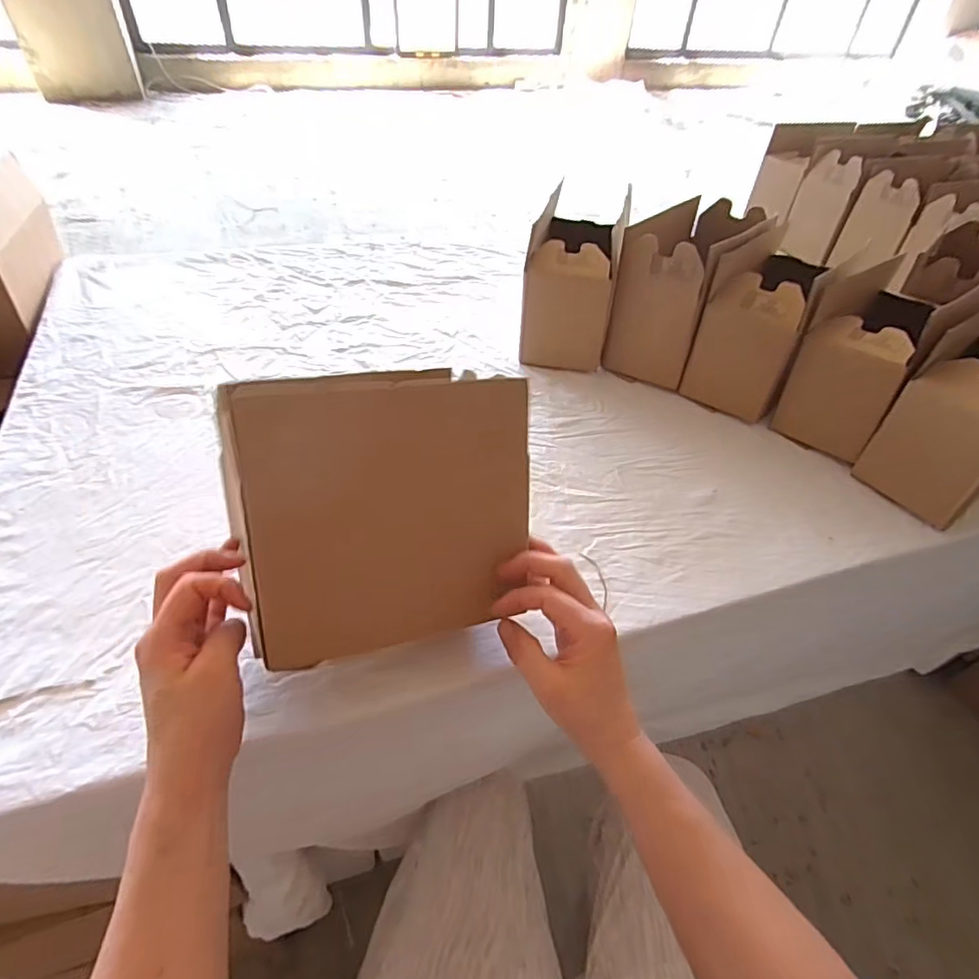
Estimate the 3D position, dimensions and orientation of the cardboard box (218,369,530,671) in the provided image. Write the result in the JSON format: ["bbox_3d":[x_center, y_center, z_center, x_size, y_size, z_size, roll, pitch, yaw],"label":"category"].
[{"bbox_3d":[-0.070,0.015,0.391,0.192,0.187,0.038,-9,19,-21],"label":"cardboard box"}]

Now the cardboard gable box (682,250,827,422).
[{"bbox_3d":[0.351,-0.210,0.725,0.109,0.158,0.170,29,51,21],"label":"cardboard gable box"}]

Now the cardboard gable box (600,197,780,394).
[{"bbox_3d":[0.264,-0.271,0.757,0.129,0.178,0.213,33,52,23],"label":"cardboard gable box"}]

